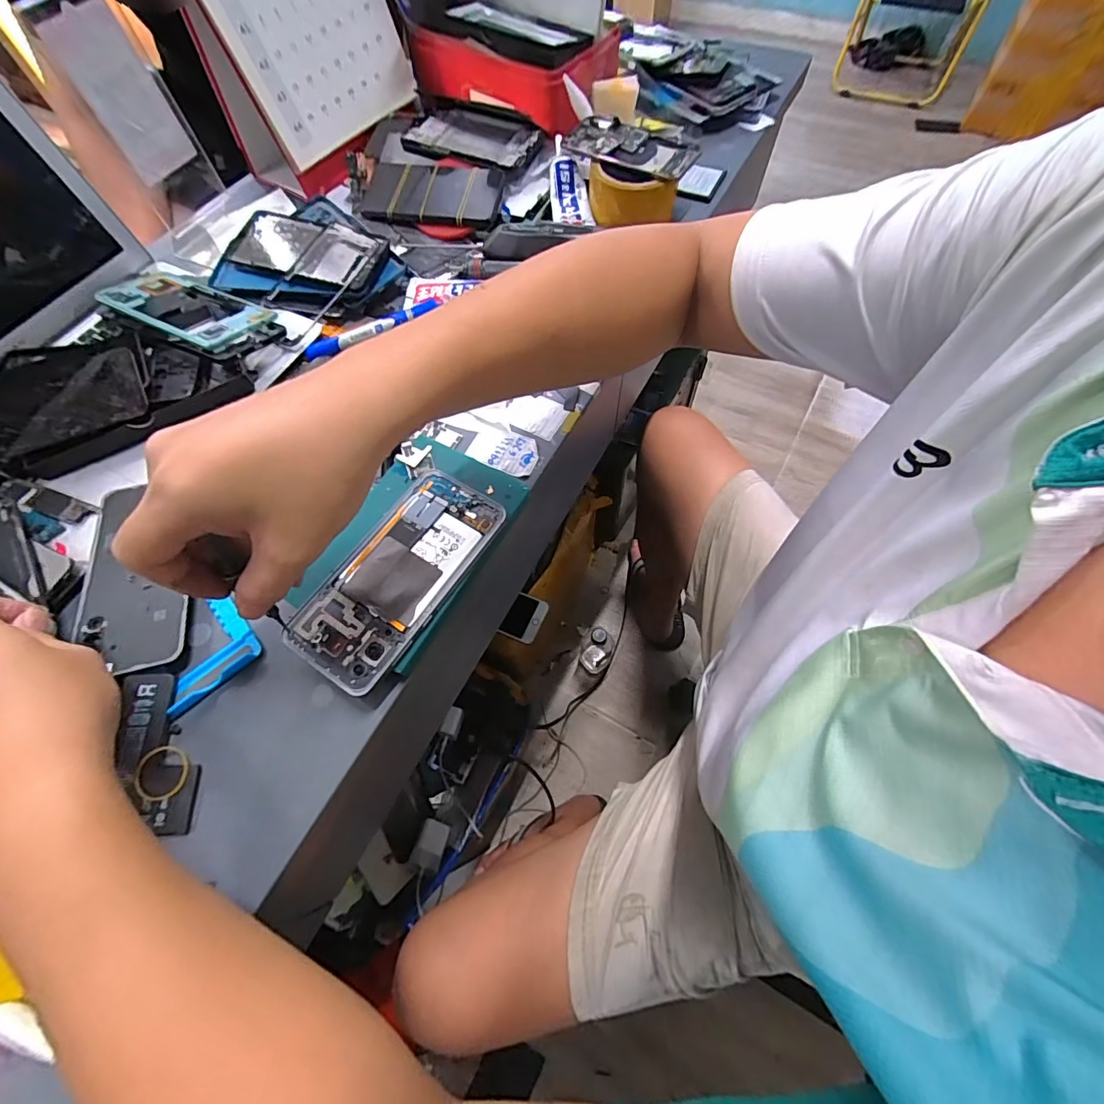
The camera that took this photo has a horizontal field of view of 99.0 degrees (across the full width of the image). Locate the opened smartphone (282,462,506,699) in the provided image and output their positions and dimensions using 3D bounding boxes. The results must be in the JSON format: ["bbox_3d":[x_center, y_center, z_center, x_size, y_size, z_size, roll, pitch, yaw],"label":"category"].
[{"bbox_3d":[-0.107,0.013,0.331,0.083,0.007,0.161,28,68,15],"label":"opened smartphone"}]

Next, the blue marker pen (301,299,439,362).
[{"bbox_3d":[-0.170,-0.211,0.443,0.131,0.011,0.018,-22,65,-8],"label":"blue marker pen"}]

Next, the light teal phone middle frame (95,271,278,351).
[{"bbox_3d":[-0.347,-0.232,0.445,0.166,0.010,0.075,25,52,15],"label":"light teal phone middle frame"}]

